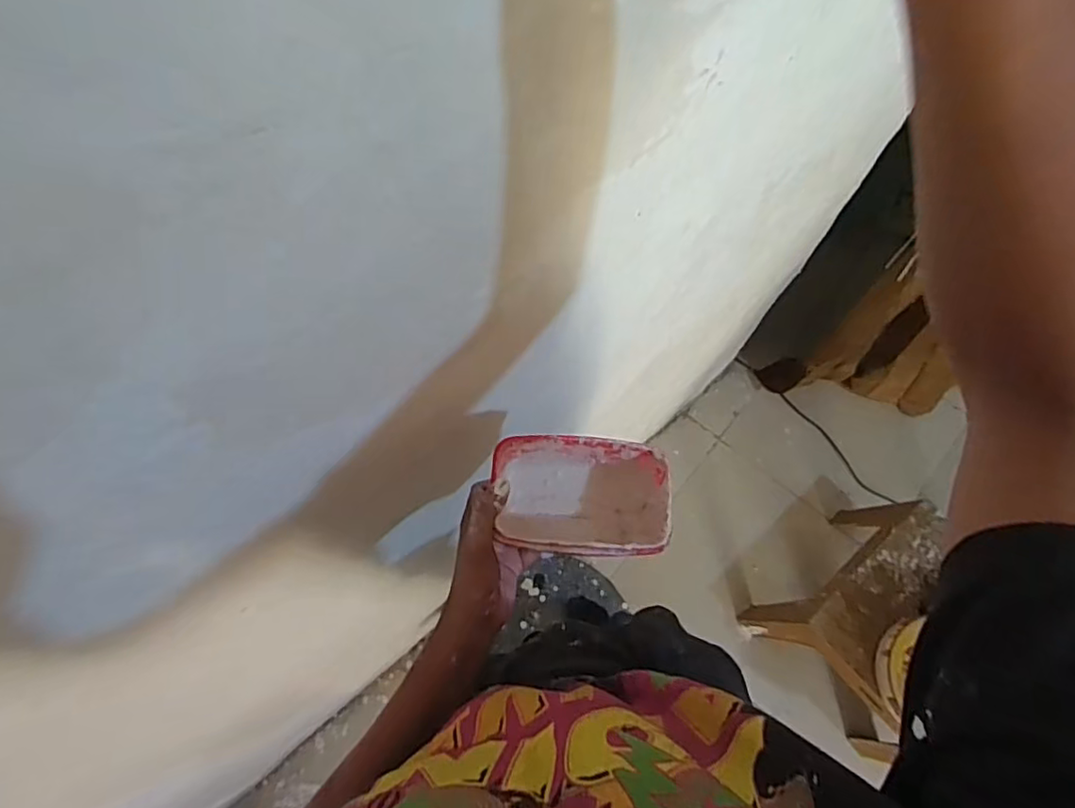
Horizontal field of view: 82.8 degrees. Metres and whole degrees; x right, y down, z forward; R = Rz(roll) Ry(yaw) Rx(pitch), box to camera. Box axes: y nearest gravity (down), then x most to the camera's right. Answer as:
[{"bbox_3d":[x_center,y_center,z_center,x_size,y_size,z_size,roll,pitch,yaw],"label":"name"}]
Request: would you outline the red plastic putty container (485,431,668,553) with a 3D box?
[{"bbox_3d":[0.038,0.088,0.563,0.153,0.085,0.102,5,72,0],"label":"red plastic putty container"}]

